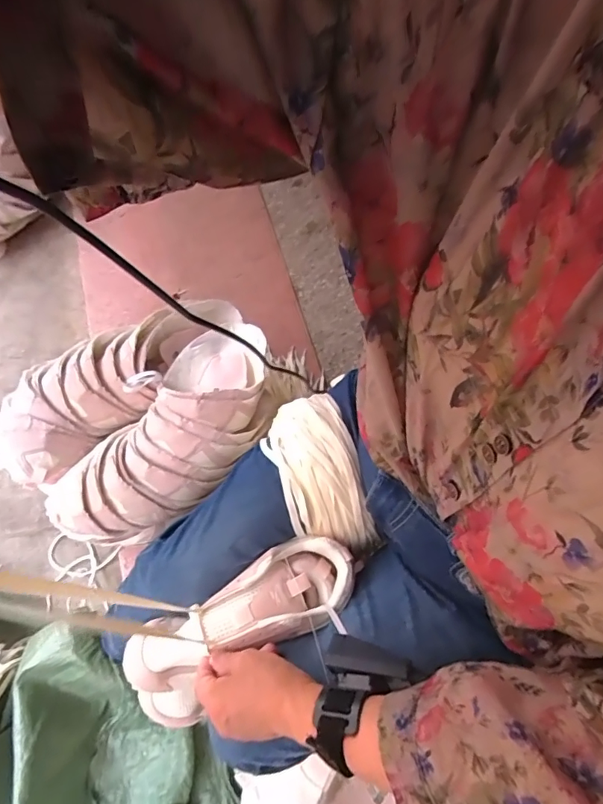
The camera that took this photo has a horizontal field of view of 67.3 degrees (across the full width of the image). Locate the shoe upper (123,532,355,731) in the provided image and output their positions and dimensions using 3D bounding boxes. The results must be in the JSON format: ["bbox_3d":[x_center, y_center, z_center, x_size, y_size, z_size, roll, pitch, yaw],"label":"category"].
[{"bbox_3d":[-0.062,0.233,0.477,0.258,0.081,0.096,-33,72,-2],"label":"shoe upper"}]

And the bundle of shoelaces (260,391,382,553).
[{"bbox_3d":[0.015,0.076,0.517,0.092,0.070,0.194,-17,69,-8],"label":"bundle of shoelaces"}]

